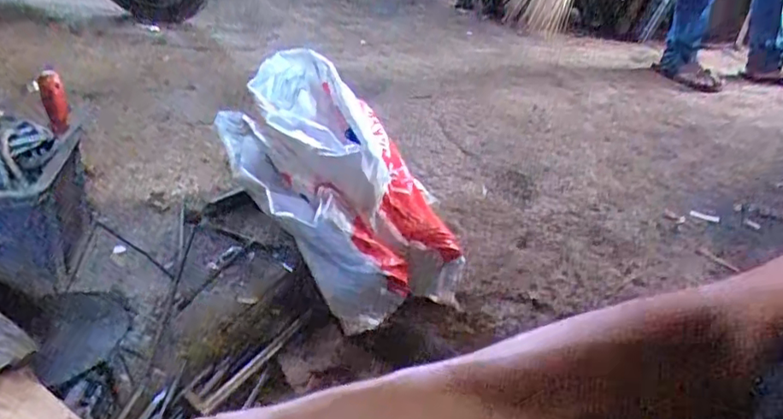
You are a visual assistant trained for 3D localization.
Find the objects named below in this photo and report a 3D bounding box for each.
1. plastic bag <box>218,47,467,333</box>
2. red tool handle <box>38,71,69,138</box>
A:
[{"bbox_3d":[-0.109,-0.063,0.886,0.242,0.232,0.470,-11,35,-29],"label":"plastic bag"},{"bbox_3d":[-0.465,-0.148,0.792,0.031,0.086,0.027,-11,35,-29],"label":"red tool handle"}]

